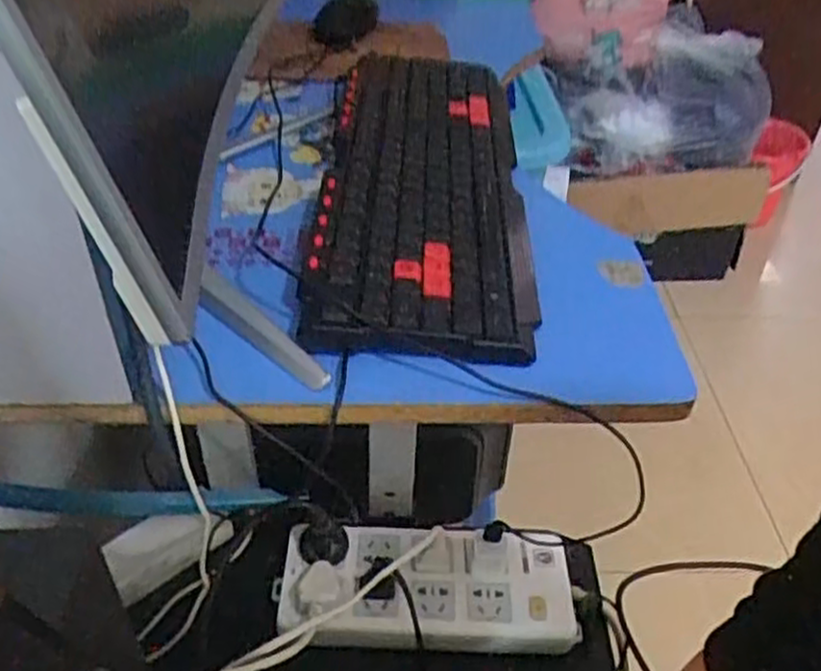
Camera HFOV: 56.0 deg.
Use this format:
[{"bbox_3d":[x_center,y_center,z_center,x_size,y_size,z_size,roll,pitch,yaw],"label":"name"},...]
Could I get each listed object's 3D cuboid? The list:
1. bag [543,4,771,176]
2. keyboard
[{"bbox_3d":[0.508,-0.480,1.557,0.511,0.209,0.262,-17,47,-22],"label":"bag"},{"bbox_3d":[0.009,-0.124,0.606,0.157,0.034,0.383,2,41,-1],"label":"keyboard"}]

